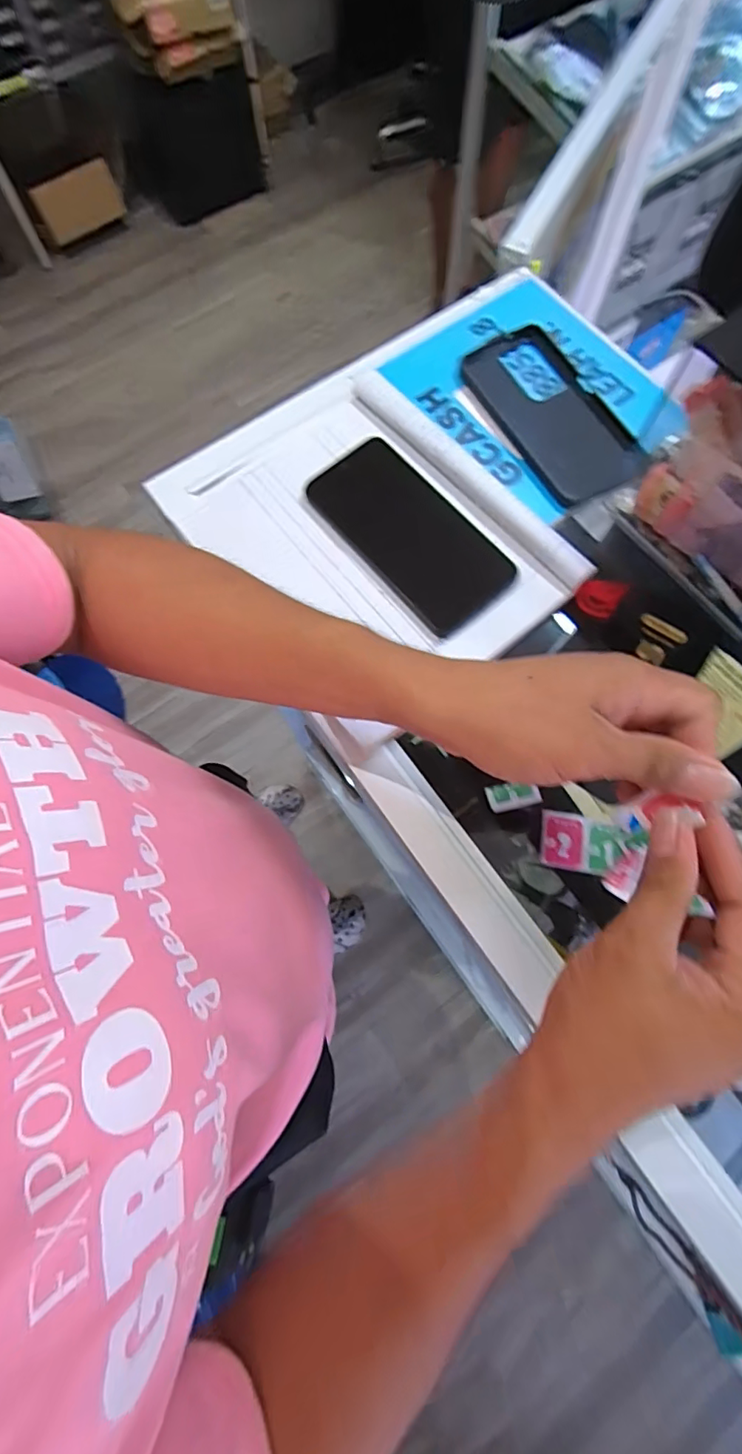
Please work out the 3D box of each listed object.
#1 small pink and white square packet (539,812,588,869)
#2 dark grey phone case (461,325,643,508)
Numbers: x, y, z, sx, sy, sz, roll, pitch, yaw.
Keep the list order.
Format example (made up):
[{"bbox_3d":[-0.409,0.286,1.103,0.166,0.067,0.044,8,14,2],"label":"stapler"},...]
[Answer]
[{"bbox_3d":[0.126,0.074,0.347,0.029,0.004,0.035,8,73,3],"label":"small pink and white square packet"},{"bbox_3d":[0.155,-0.263,0.453,0.087,0.018,0.175,-28,75,-8],"label":"dark grey phone case"}]

